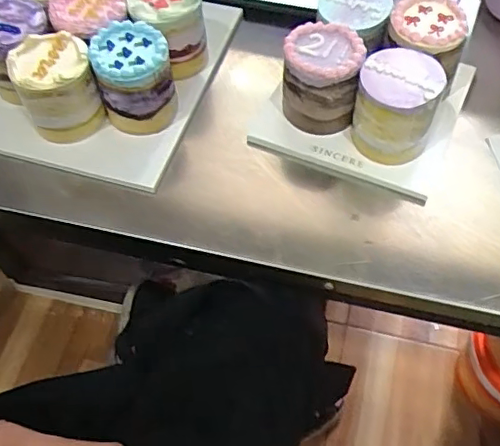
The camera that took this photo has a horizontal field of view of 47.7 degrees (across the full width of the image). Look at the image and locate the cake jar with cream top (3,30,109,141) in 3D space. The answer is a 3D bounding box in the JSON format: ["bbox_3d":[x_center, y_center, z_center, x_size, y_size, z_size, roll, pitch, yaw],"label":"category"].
[{"bbox_3d":[-0.146,-0.103,0.435,0.055,0.062,0.052,-1,59,1],"label":"cake jar with cream top"}]

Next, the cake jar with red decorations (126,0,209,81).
[{"bbox_3d":[-0.066,-0.161,0.466,0.056,0.064,0.057,-1,59,1],"label":"cake jar with red decorations"}]

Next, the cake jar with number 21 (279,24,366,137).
[{"bbox_3d":[0.055,-0.110,0.432,0.056,0.063,0.053,9,59,7],"label":"cake jar with number 21"}]

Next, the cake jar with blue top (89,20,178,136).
[{"bbox_3d":[-0.088,-0.112,0.440,0.055,0.066,0.057,-1,59,1],"label":"cake jar with blue top"}]

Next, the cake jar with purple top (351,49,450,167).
[{"bbox_3d":[0.109,-0.087,0.419,0.056,0.060,0.060,11,60,8],"label":"cake jar with purple top"}]

